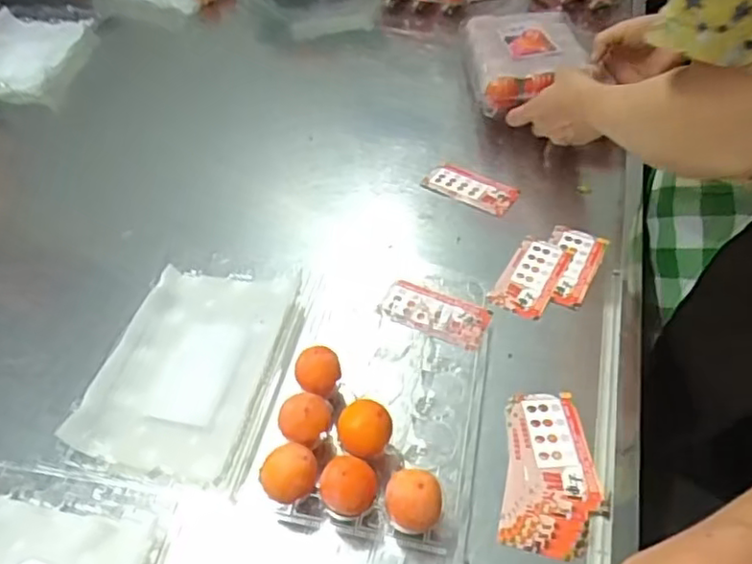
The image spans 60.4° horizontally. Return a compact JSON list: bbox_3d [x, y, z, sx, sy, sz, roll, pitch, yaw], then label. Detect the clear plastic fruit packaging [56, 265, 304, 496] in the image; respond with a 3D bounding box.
[{"bbox_3d":[-0.149,0.066,0.546,0.141,0.027,0.202,11,49,8],"label":"clear plastic fruit packaging"}]

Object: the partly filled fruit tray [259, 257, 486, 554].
[{"bbox_3d":[0.003,0.073,0.522,0.157,0.045,0.258,10,49,8],"label":"partly filled fruit tray"}]

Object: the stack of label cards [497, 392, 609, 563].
[{"bbox_3d":[0.133,0.140,0.486,0.070,0.011,0.130,8,49,6],"label":"stack of label cards"}]

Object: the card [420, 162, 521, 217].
[{"bbox_3d":[0.104,-0.103,0.709,0.098,0.009,0.049,25,52,20],"label":"card"}]

